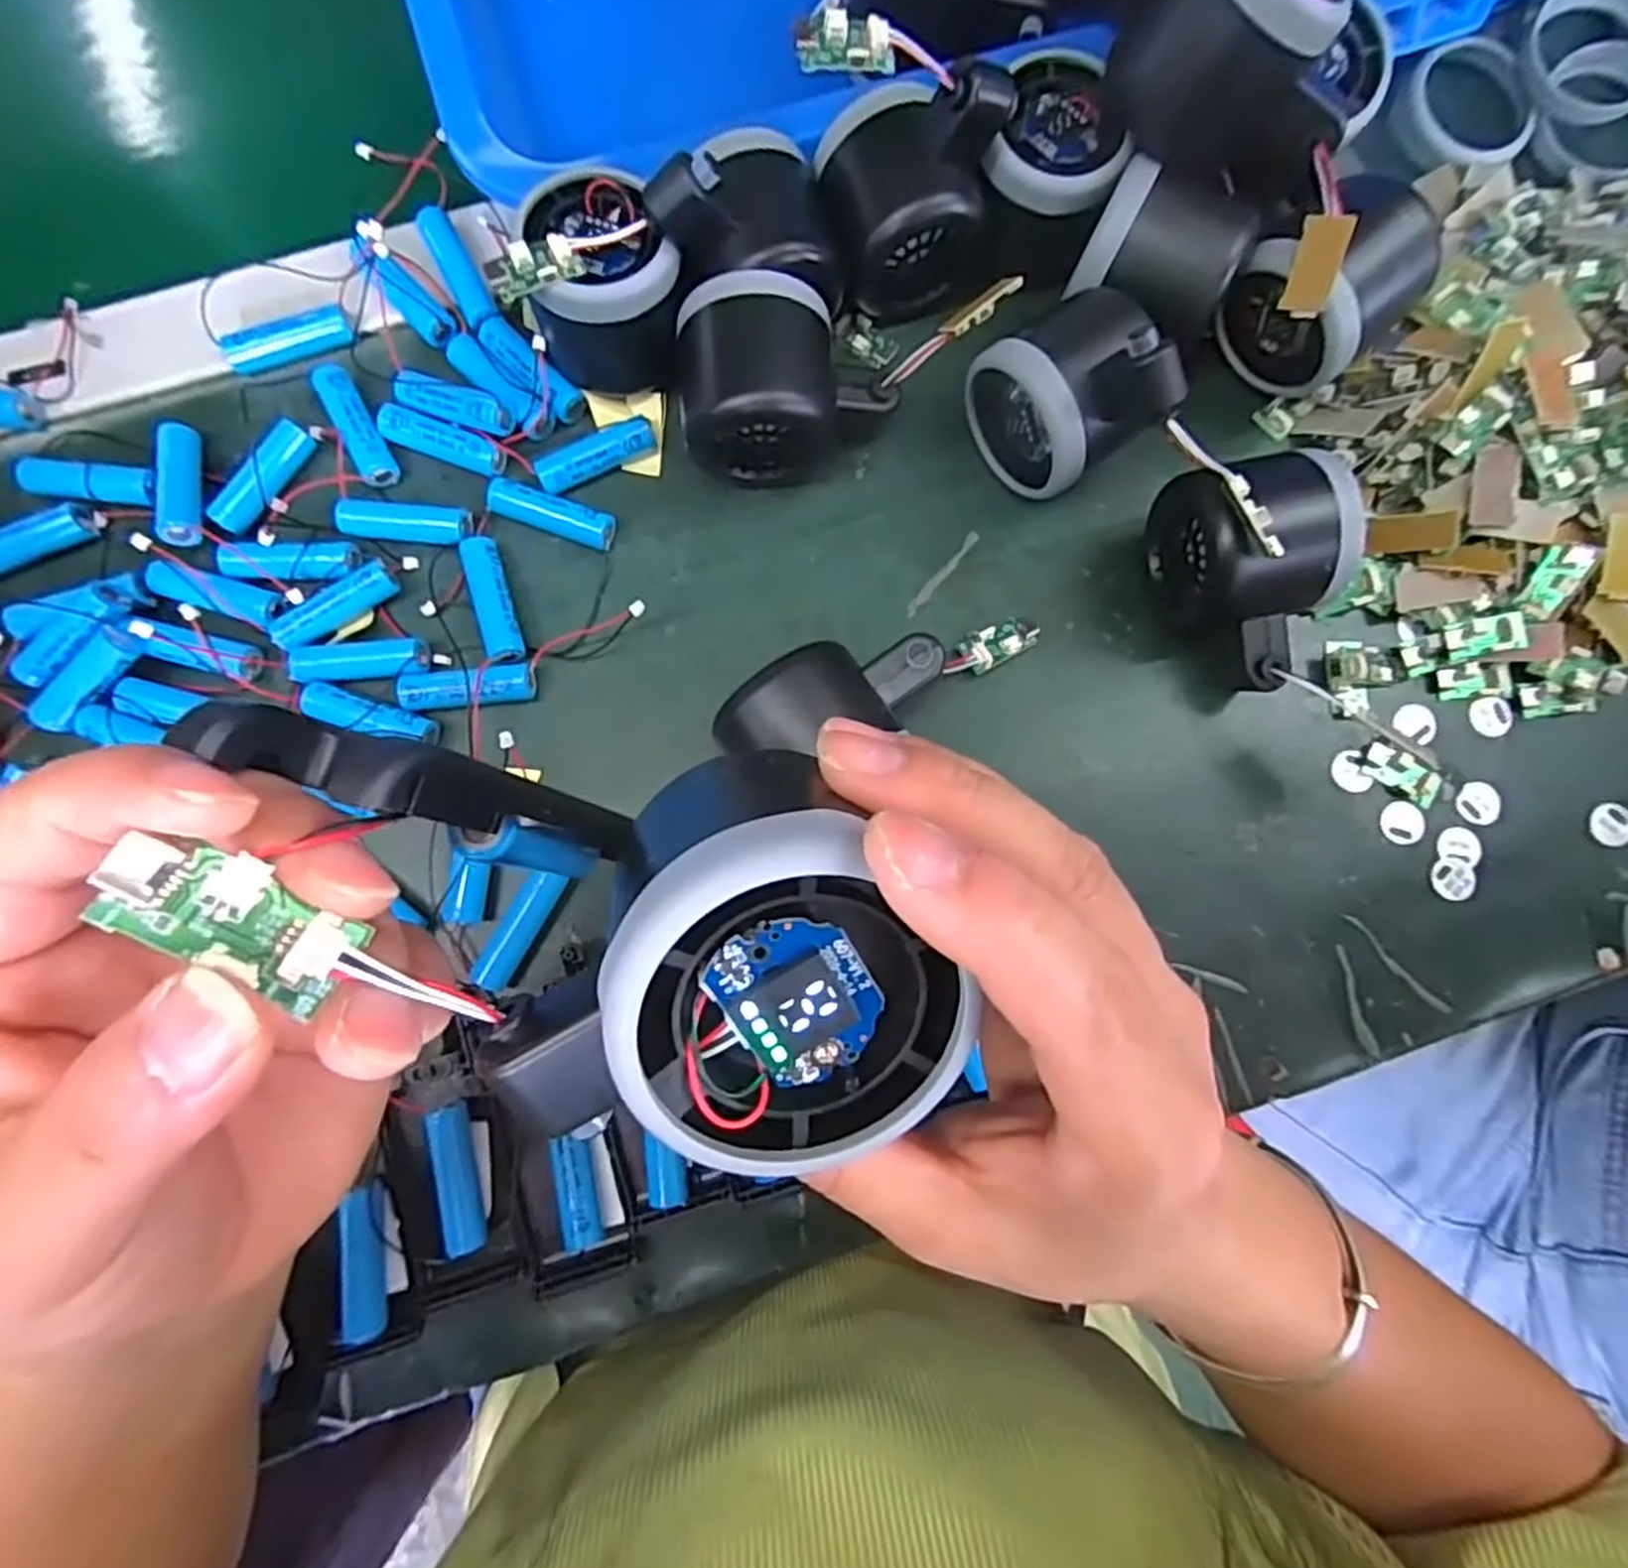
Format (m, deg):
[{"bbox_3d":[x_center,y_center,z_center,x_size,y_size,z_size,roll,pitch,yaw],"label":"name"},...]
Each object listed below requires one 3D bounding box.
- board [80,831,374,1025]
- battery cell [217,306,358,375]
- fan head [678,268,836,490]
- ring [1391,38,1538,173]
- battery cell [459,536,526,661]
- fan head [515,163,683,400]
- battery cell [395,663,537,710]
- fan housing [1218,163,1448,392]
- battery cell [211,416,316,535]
[{"bbox_3d":[-0.079,0.019,0.110,0.030,0.006,0.015,39,85,-26],"label":"board"},{"bbox_3d":[-0.212,-0.179,0.323,0.049,0.009,0.011,-18,86,-3],"label":"battery cell"},{"bbox_3d":[-0.021,-0.152,0.307,0.056,0.042,0.059,-3,85,-2],"label":"fan head"},{"bbox_3d":[0.282,-0.291,0.346,0.060,0.013,0.057,0,85,-1],"label":"ring"},{"bbox_3d":[-0.126,-0.072,0.314,0.014,0.010,0.050,-17,86,-3],"label":"battery cell"},{"bbox_3d":[-0.078,-0.188,0.302,0.054,0.050,0.059,0,85,-1],"label":"fan head"},{"bbox_3d":[-0.135,-0.038,0.310,0.048,0.015,0.017,-2,85,-2],"label":"battery cell"},{"bbox_3d":[0.198,-0.191,0.310,0.054,0.051,0.054,-43,87,-4],"label":"fan housing"},{"bbox_3d":[-0.220,-0.122,0.319,0.014,0.013,0.050,32,85,1],"label":"battery cell"}]

